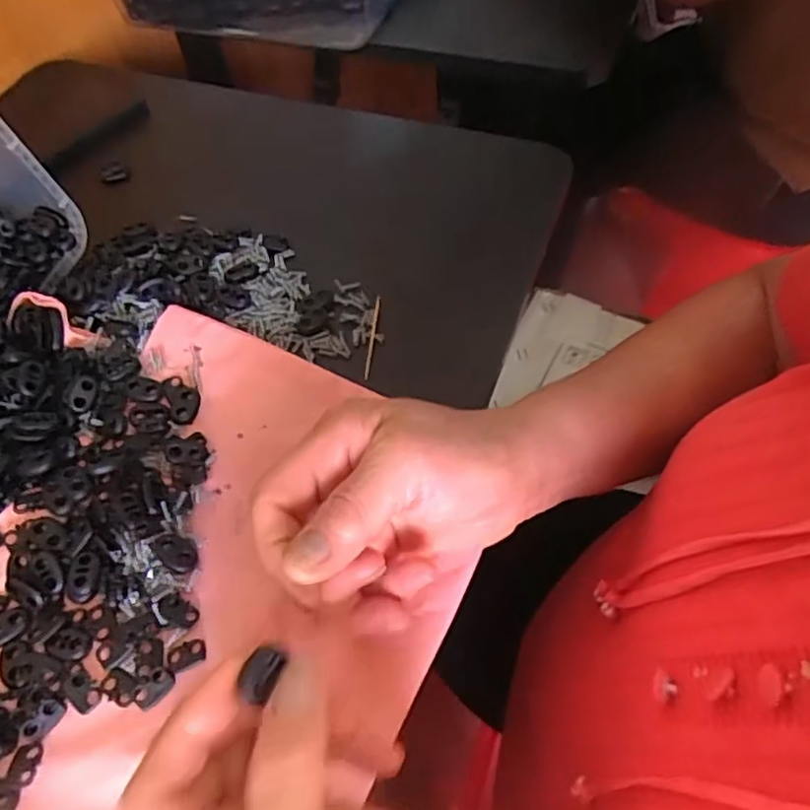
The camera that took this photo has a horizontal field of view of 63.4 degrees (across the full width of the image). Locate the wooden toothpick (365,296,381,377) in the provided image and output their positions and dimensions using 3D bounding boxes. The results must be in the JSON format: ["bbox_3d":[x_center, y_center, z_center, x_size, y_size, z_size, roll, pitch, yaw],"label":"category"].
[{"bbox_3d":[-0.020,-0.042,0.404,0.004,0.008,0.061,4,58,5],"label":"wooden toothpick"}]

